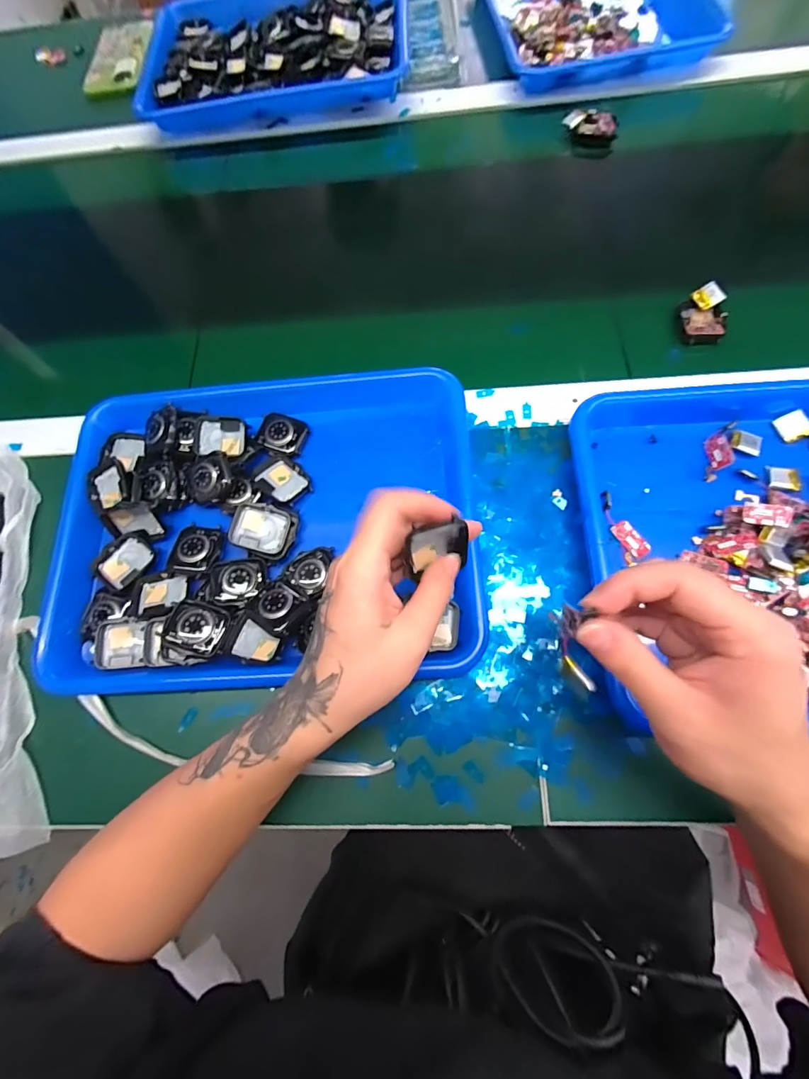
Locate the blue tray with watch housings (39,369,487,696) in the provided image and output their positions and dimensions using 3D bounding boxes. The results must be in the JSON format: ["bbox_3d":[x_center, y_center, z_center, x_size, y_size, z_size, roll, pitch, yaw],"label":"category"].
[{"bbox_3d":[-0.111,-0.018,0.350,0.333,0.043,0.262,-3,73,5],"label":"blue tray with watch housings"}]

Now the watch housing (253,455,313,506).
[{"bbox_3d":[-0.103,-0.051,0.362,0.045,0.010,0.036,36,79,15],"label":"watch housing"}]

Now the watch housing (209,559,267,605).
[{"bbox_3d":[-0.129,0.033,0.335,0.039,0.013,0.035,-3,73,5],"label":"watch housing"}]

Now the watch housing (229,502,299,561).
[{"bbox_3d":[-0.112,-0.007,0.346,0.049,0.012,0.041,15,74,-7],"label":"watch housing"}]

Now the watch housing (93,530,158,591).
[{"bbox_3d":[-0.228,0.017,0.353,0.036,0.009,0.047,33,79,14],"label":"watch housing"}]

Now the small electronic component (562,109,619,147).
[{"bbox_3d":[0.208,-0.463,0.482,0.059,0.021,0.024,17,75,10],"label":"small electronic component"}]

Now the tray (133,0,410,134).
[{"bbox_3d":[-0.162,-0.617,0.533,0.326,0.042,0.236,-7,72,3],"label":"tray"}]

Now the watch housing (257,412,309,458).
[{"bbox_3d":[-0.108,-0.093,0.378,0.042,0.007,0.034,20,76,11],"label":"watch housing"}]

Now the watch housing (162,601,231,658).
[{"bbox_3d":[-0.152,0.066,0.316,0.043,0.017,0.035,15,75,10],"label":"watch housing"}]

